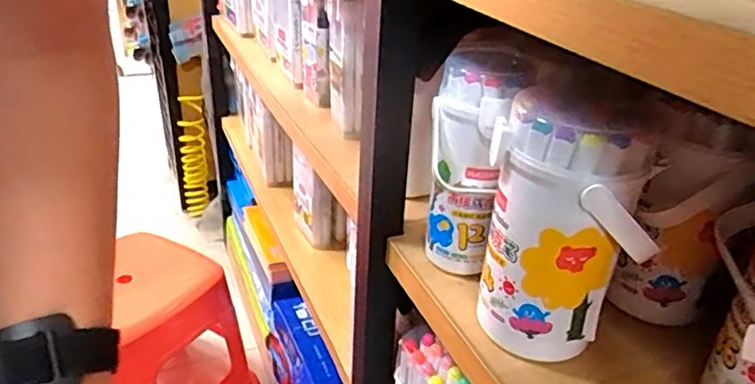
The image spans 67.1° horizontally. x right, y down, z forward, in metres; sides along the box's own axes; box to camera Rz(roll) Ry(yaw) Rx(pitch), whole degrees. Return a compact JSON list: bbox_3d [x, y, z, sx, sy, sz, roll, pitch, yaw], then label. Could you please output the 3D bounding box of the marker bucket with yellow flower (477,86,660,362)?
[{"bbox_3d":[0.105,0.020,0.338,0.080,0.151,0.075,8,28,10],"label":"marker bucket with yellow flower"}]

